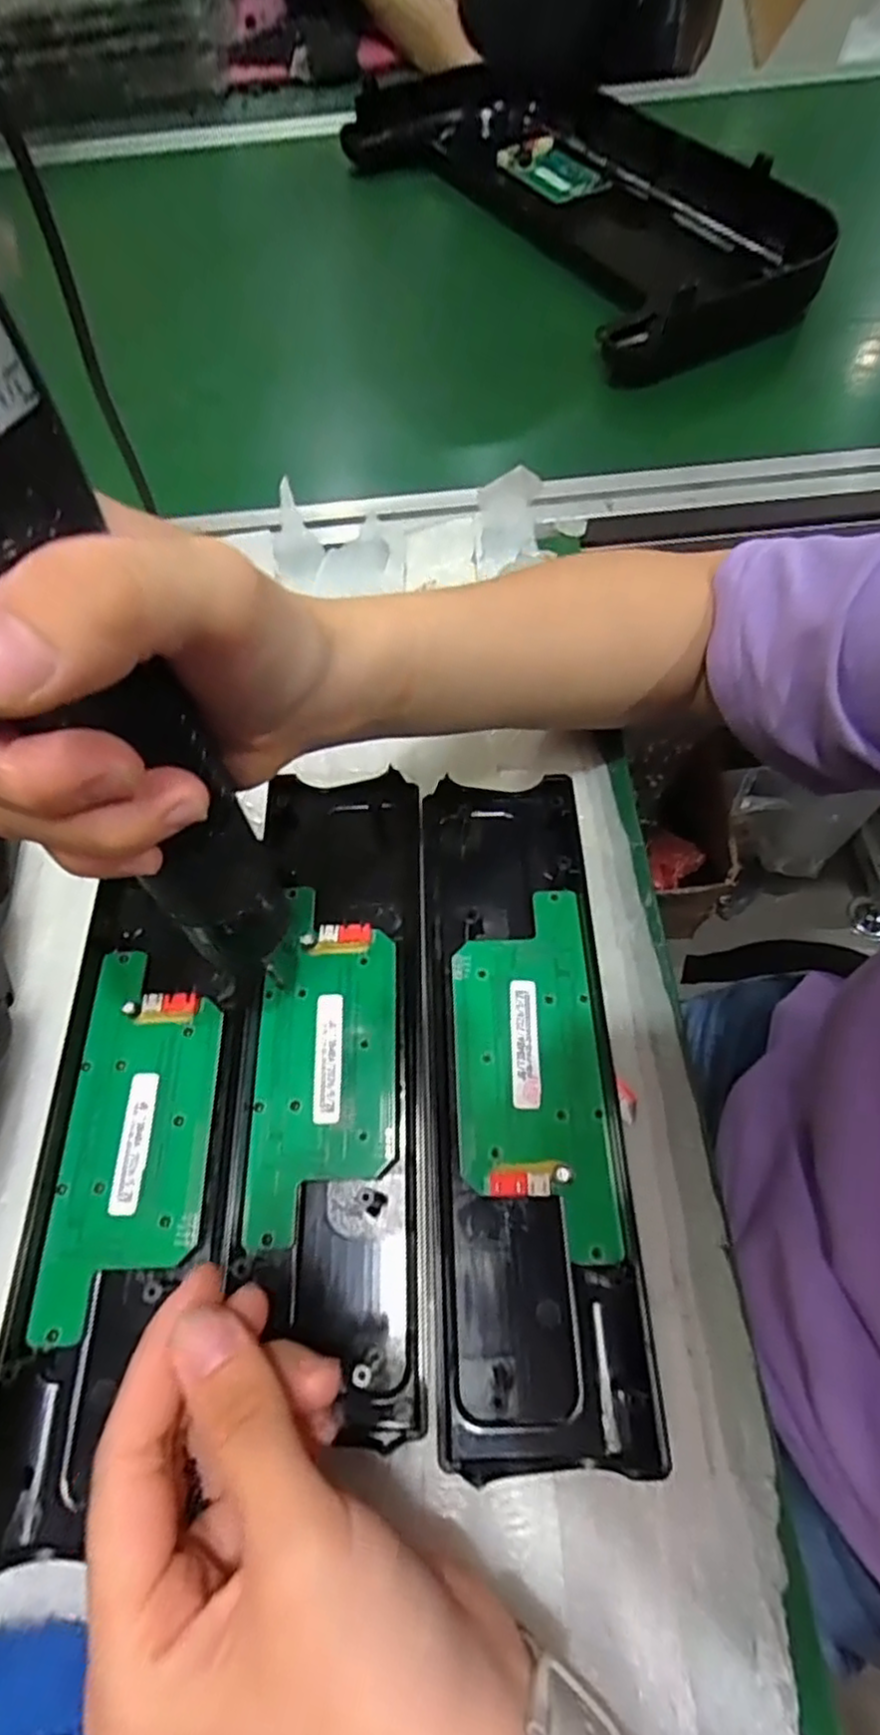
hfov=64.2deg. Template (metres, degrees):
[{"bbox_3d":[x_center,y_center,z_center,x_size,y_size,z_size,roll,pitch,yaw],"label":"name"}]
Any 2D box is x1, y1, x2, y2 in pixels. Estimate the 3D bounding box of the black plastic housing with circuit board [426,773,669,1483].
[{"bbox_3d":[0.032,0.073,0.270,0.065,0.018,0.244,-3,63,2],"label":"black plastic housing with circuit board"}]

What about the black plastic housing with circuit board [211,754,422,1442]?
[{"bbox_3d":[-0.043,0.068,0.278,0.074,0.013,0.245,-3,63,0],"label":"black plastic housing with circuit board"}]

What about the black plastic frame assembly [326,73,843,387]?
[{"bbox_3d":[0.105,-0.590,0.607,0.203,0.064,0.528,-26,64,-10],"label":"black plastic frame assembly"}]

